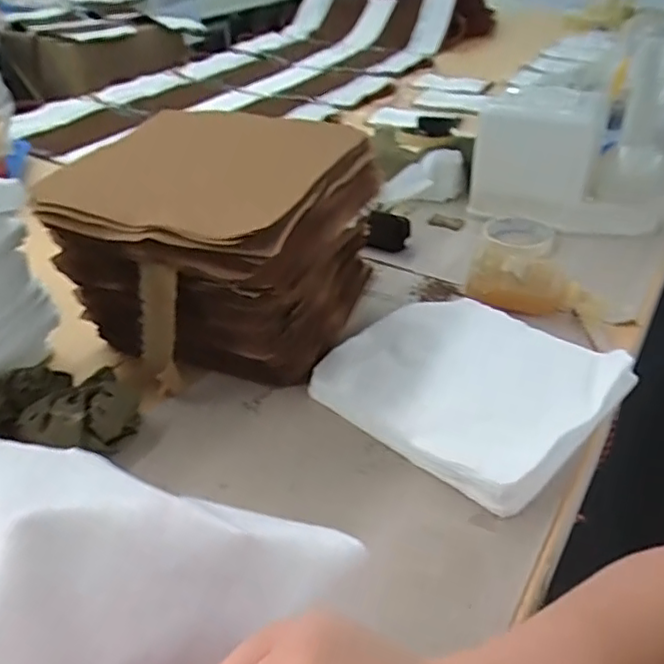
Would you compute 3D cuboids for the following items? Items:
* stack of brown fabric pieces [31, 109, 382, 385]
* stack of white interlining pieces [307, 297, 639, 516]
[{"bbox_3d":[-0.099,-0.078,0.620,0.227,0.199,0.255,11,38,17],"label":"stack of brown fabric pieces"},{"bbox_3d":[0.131,0.045,0.577,0.209,0.039,0.213,-30,44,-33],"label":"stack of white interlining pieces"}]

